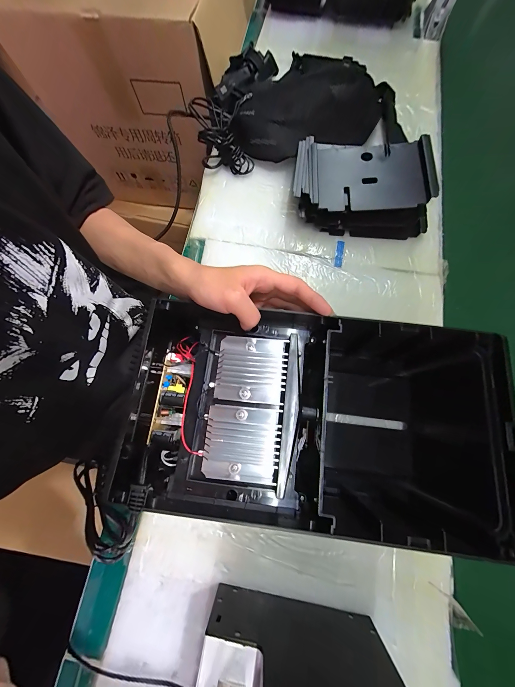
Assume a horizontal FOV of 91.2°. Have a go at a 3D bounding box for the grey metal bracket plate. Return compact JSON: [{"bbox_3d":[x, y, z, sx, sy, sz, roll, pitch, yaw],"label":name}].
[{"bbox_3d":[0.165,-0.271,0.400,0.202,0.033,0.127,6,77,0],"label":"grey metal bracket plate"}]

